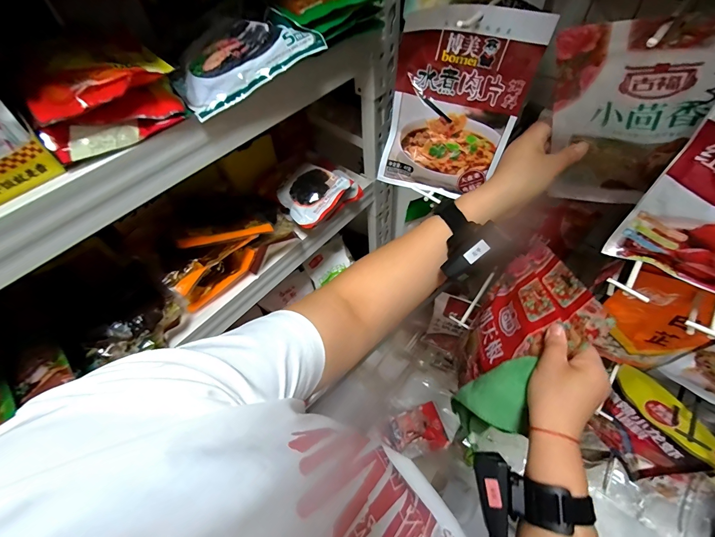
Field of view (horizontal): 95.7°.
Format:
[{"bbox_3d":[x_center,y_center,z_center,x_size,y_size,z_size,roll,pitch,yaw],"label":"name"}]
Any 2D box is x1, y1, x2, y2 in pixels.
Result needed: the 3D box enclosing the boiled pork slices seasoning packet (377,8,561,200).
[{"bbox_3d":[0.108,-0.178,0.376,0.138,0.192,0.028,18,39,9],"label":"boiled pork slices seasoning packet"}]

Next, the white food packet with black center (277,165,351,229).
[{"bbox_3d":[-0.095,-0.155,0.660,0.120,0.032,0.133,37,78,14],"label":"white food packet with black center"}]

